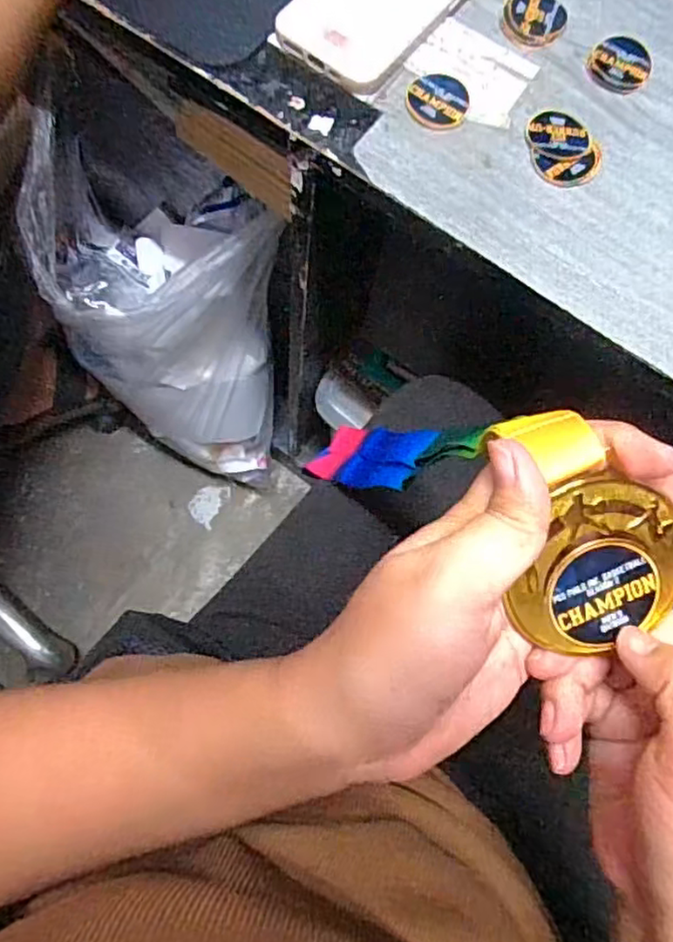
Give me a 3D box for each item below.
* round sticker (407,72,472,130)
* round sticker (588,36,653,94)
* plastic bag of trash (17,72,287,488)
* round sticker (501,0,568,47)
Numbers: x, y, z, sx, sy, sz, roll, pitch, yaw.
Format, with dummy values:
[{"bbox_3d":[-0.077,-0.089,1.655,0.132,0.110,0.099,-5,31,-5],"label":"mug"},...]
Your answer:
[{"bbox_3d":[0.061,-0.225,0.392,0.037,0.004,0.044,4,73,-3],"label":"round sticker"},{"bbox_3d":[0.181,-0.259,0.415,0.039,0.004,0.044,29,73,5],"label":"round sticker"},{"bbox_3d":[-0.204,-0.176,0.763,0.301,0.392,0.194,34,74,6],"label":"plastic bag of trash"},{"bbox_3d":[0.127,-0.290,0.418,0.040,0.004,0.042,1,73,-4],"label":"round sticker"}]

